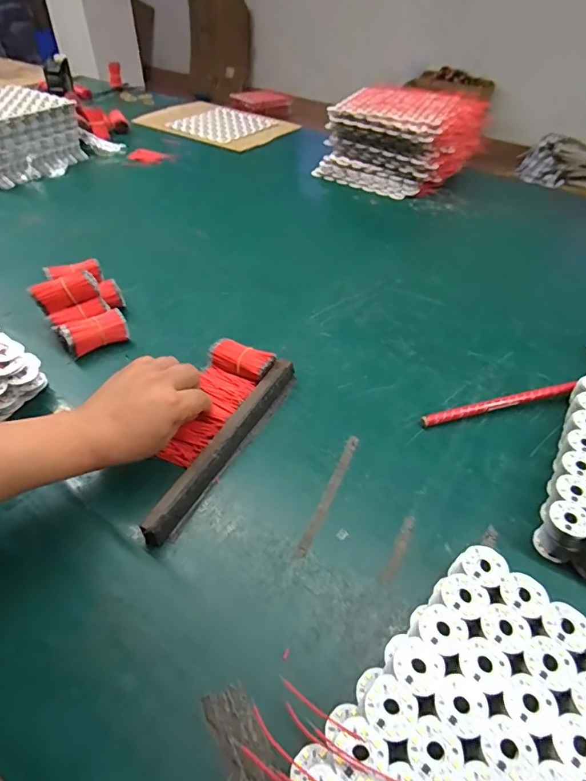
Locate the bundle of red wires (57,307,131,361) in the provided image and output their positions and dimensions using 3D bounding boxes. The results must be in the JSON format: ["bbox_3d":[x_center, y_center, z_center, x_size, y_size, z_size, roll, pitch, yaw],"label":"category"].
[{"bbox_3d":[-0.235,-0.068,0.540,0.071,0.035,0.031,-22,50,-23],"label":"bundle of red wires"}]

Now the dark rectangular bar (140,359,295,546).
[{"bbox_3d":[-0.061,0.048,0.442,0.022,0.024,0.234,23,48,20],"label":"dark rectangular bar"}]

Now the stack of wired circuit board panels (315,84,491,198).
[{"bbox_3d":[0.225,-0.510,0.933,0.266,0.144,0.229,30,51,25],"label":"stack of wired circuit board panels"}]

